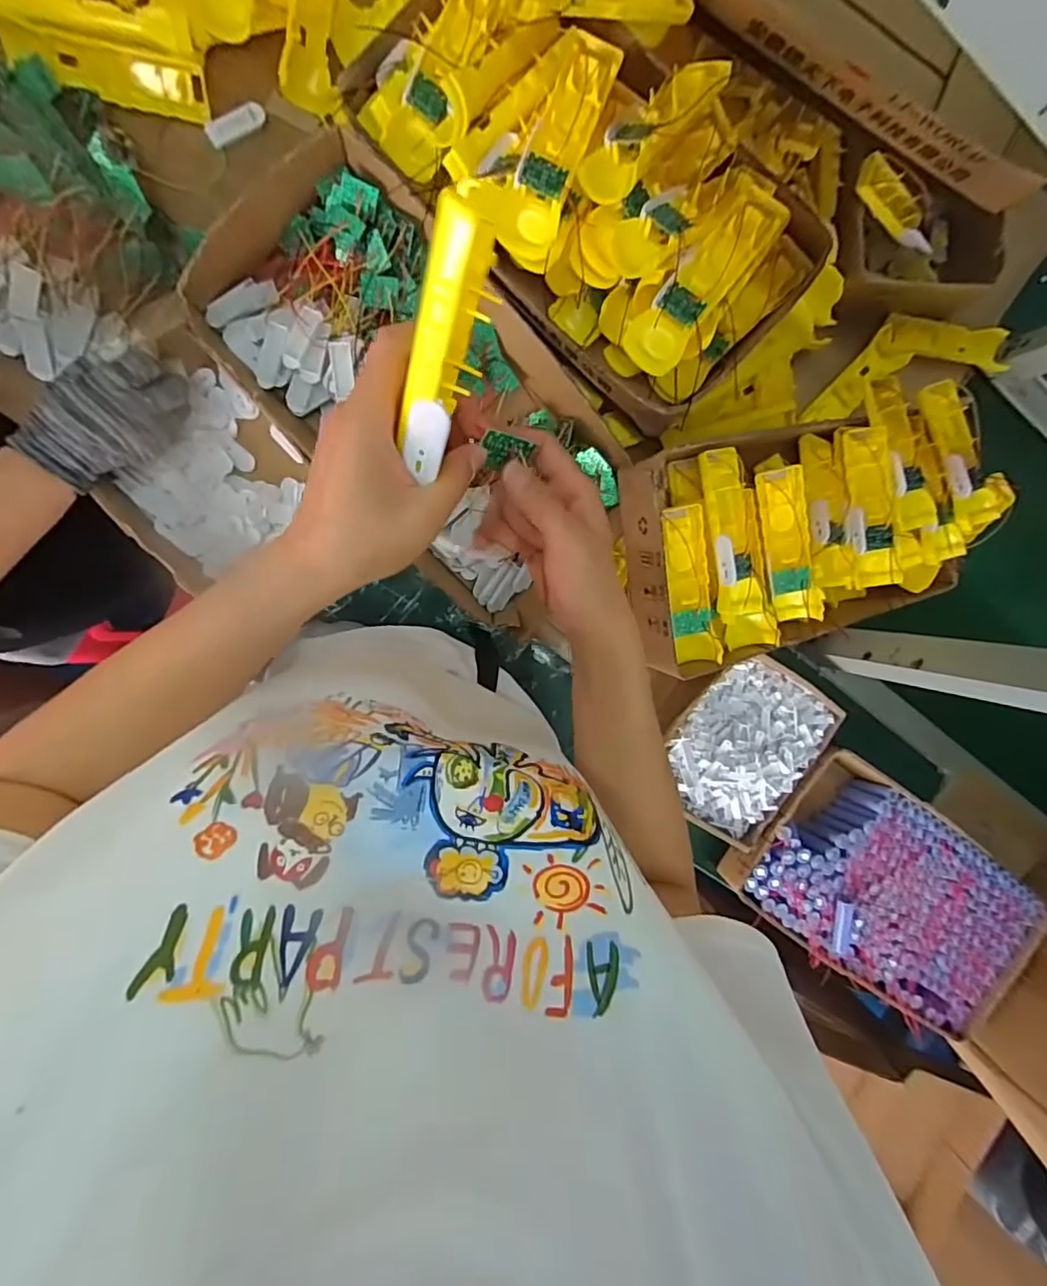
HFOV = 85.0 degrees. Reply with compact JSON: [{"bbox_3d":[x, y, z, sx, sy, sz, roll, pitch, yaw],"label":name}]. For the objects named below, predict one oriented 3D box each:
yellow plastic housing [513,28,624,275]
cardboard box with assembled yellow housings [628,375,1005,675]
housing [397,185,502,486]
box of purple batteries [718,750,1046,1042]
[{"bbox_3d":[0.028,-0.402,0.465,0.045,0.023,0.168,19,102,-10],"label":"yellow plastic housing"},{"bbox_3d":[0.316,-0.128,0.612,0.418,0.105,0.243,-15,94,-9],"label":"cardboard box with assembled yellow housings"},{"bbox_3d":[-0.036,-0.132,0.261,0.027,0.035,0.118,13,132,-10],"label":"housing"},{"bbox_3d":[0.457,0.316,0.734,0.386,0.087,0.215,37,85,-9],"label":"box of purple batteries"}]

